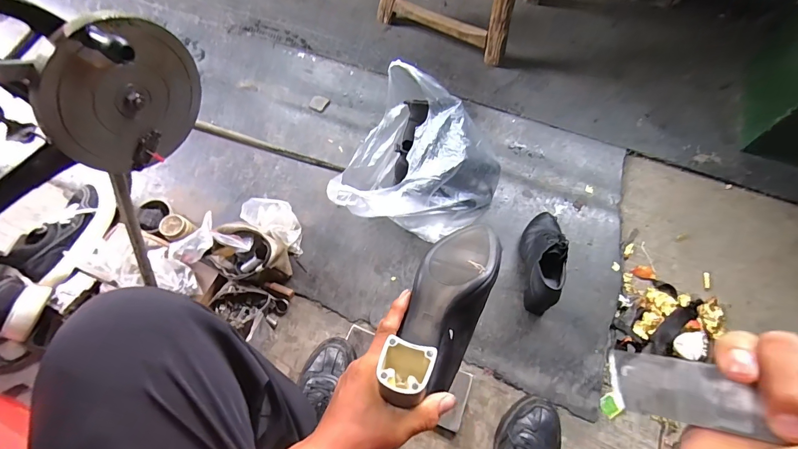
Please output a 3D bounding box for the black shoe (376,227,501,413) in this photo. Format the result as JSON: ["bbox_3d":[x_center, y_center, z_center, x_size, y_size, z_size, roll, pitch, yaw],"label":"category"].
[{"bbox_3d":[0.047,0.087,0.402,0.078,0.075,0.205,25,59,12],"label":"black shoe"}]

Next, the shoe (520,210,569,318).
[{"bbox_3d":[0.290,0.064,0.779,0.075,0.093,0.220,13,65,6],"label":"shoe"}]

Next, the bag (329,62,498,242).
[{"bbox_3d":[0.056,-0.104,0.796,0.274,0.205,0.325,24,67,11],"label":"bag"}]

